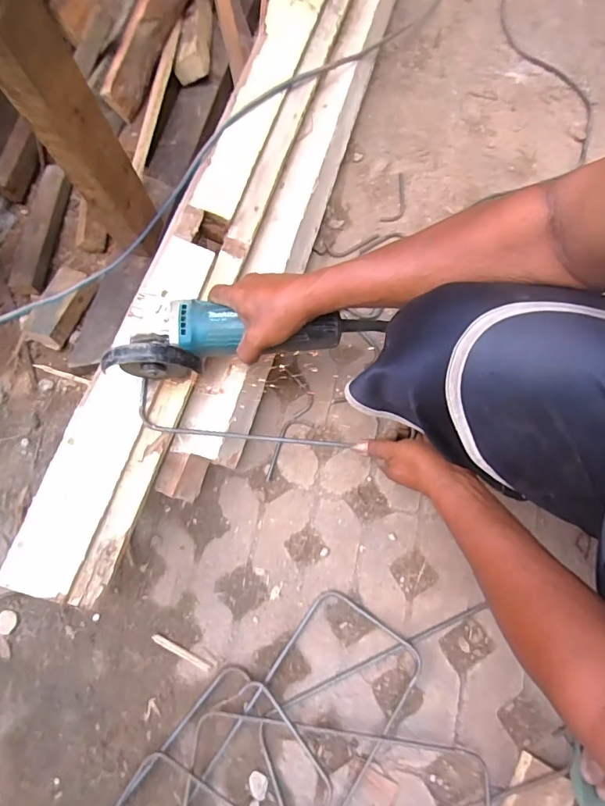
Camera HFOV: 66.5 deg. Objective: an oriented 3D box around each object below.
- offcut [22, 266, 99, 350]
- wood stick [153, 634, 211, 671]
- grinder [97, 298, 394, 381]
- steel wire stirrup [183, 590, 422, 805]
[{"bbox_3d":[-0.395,-0.157,0.755,0.072,0.047,0.134,24,75,9],"label":"offcut"},{"bbox_3d":[-0.163,0.335,0.619,0.087,0.004,0.010,24,75,9],"label":"wood stick"},{"bbox_3d":[-0.062,-0.078,0.555,0.311,0.102,0.087,-5,72,-5],"label":"grinder"},{"bbox_3d":[-0.001,0.427,0.573,0.163,0.024,0.358,33,76,12],"label":"steel wire stirrup"}]

